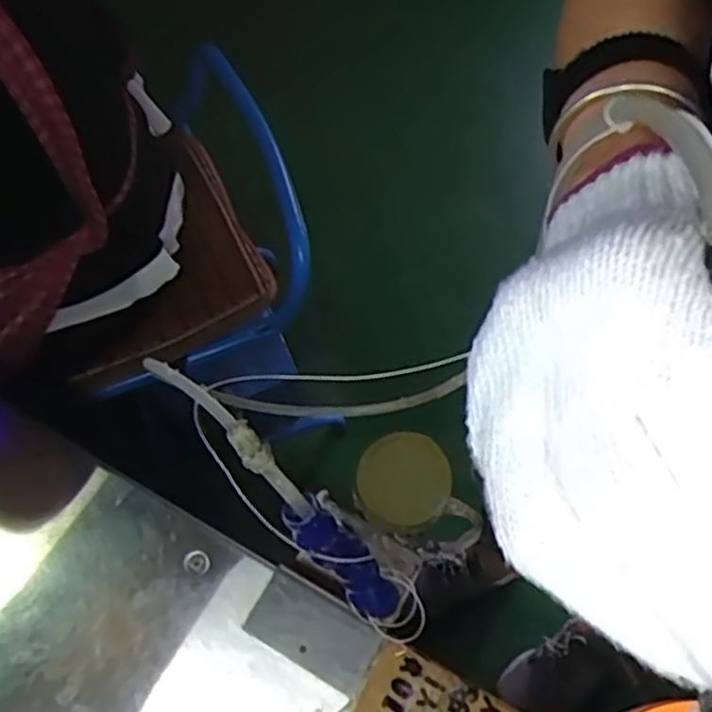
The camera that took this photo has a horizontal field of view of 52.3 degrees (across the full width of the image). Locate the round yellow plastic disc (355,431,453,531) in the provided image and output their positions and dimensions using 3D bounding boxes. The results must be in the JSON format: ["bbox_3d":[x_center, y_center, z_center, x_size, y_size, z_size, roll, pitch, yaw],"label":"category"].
[{"bbox_3d":[0.039,0.094,0.563,0.080,0.008,0.068,-18,74,-26],"label":"round yellow plastic disc"}]

